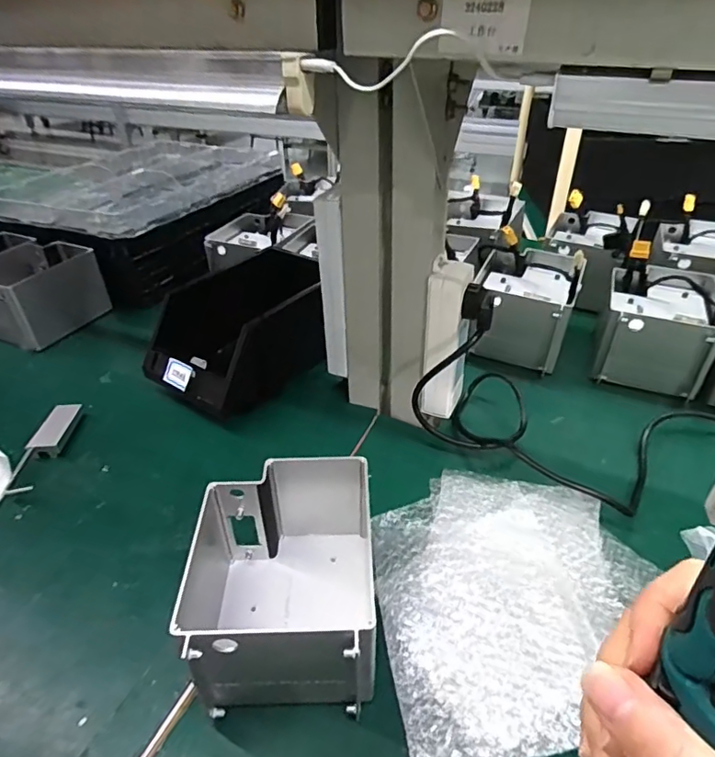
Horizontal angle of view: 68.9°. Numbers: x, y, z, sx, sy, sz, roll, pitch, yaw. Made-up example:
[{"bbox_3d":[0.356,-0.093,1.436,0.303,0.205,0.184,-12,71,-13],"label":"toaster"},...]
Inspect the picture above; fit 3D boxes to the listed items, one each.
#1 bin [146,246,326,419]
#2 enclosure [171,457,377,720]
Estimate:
[{"bbox_3d":[-0.154,-0.056,0.675,0.152,0.110,0.206,22,43,28],"label":"bin"},{"bbox_3d":[-0.056,0.158,0.408,0.131,0.106,0.159,-3,37,-2],"label":"enclosure"}]

